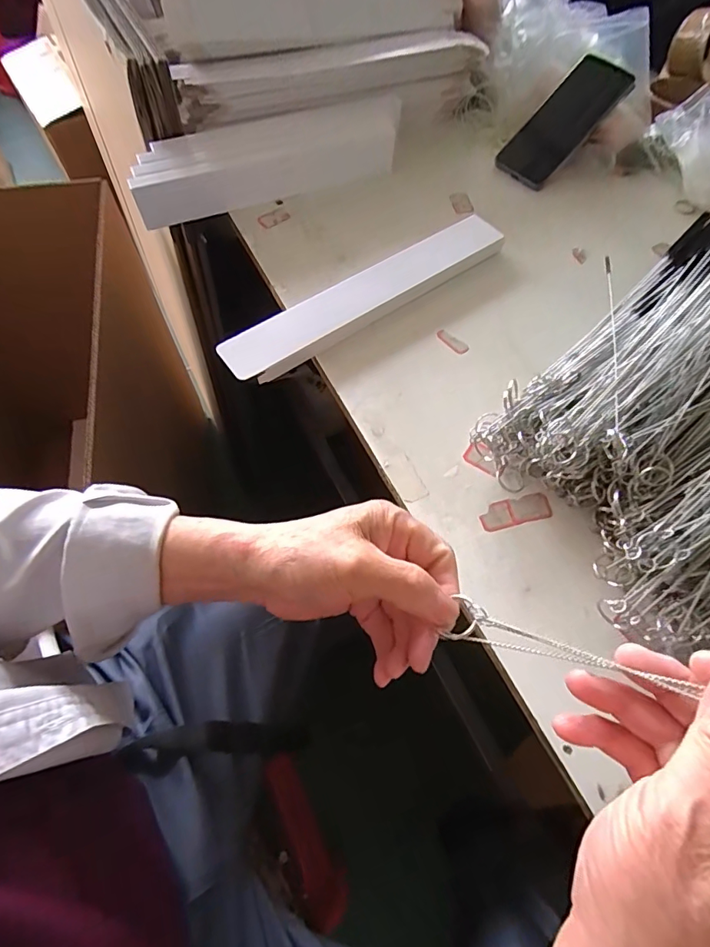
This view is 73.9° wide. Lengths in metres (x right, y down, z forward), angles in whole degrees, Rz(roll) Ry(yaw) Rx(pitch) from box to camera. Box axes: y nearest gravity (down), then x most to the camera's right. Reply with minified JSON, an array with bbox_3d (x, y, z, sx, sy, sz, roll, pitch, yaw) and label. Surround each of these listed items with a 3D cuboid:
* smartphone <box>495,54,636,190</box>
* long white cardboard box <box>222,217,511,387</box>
[{"bbox_3d":[0.254,-0.432,0.583,0.074,0.008,0.158,46,103,9],"label":"smartphone"},{"bbox_3d":[0.015,-0.187,0.491,0.327,0.020,0.053,-33,69,-16],"label":"long white cardboard box"}]

